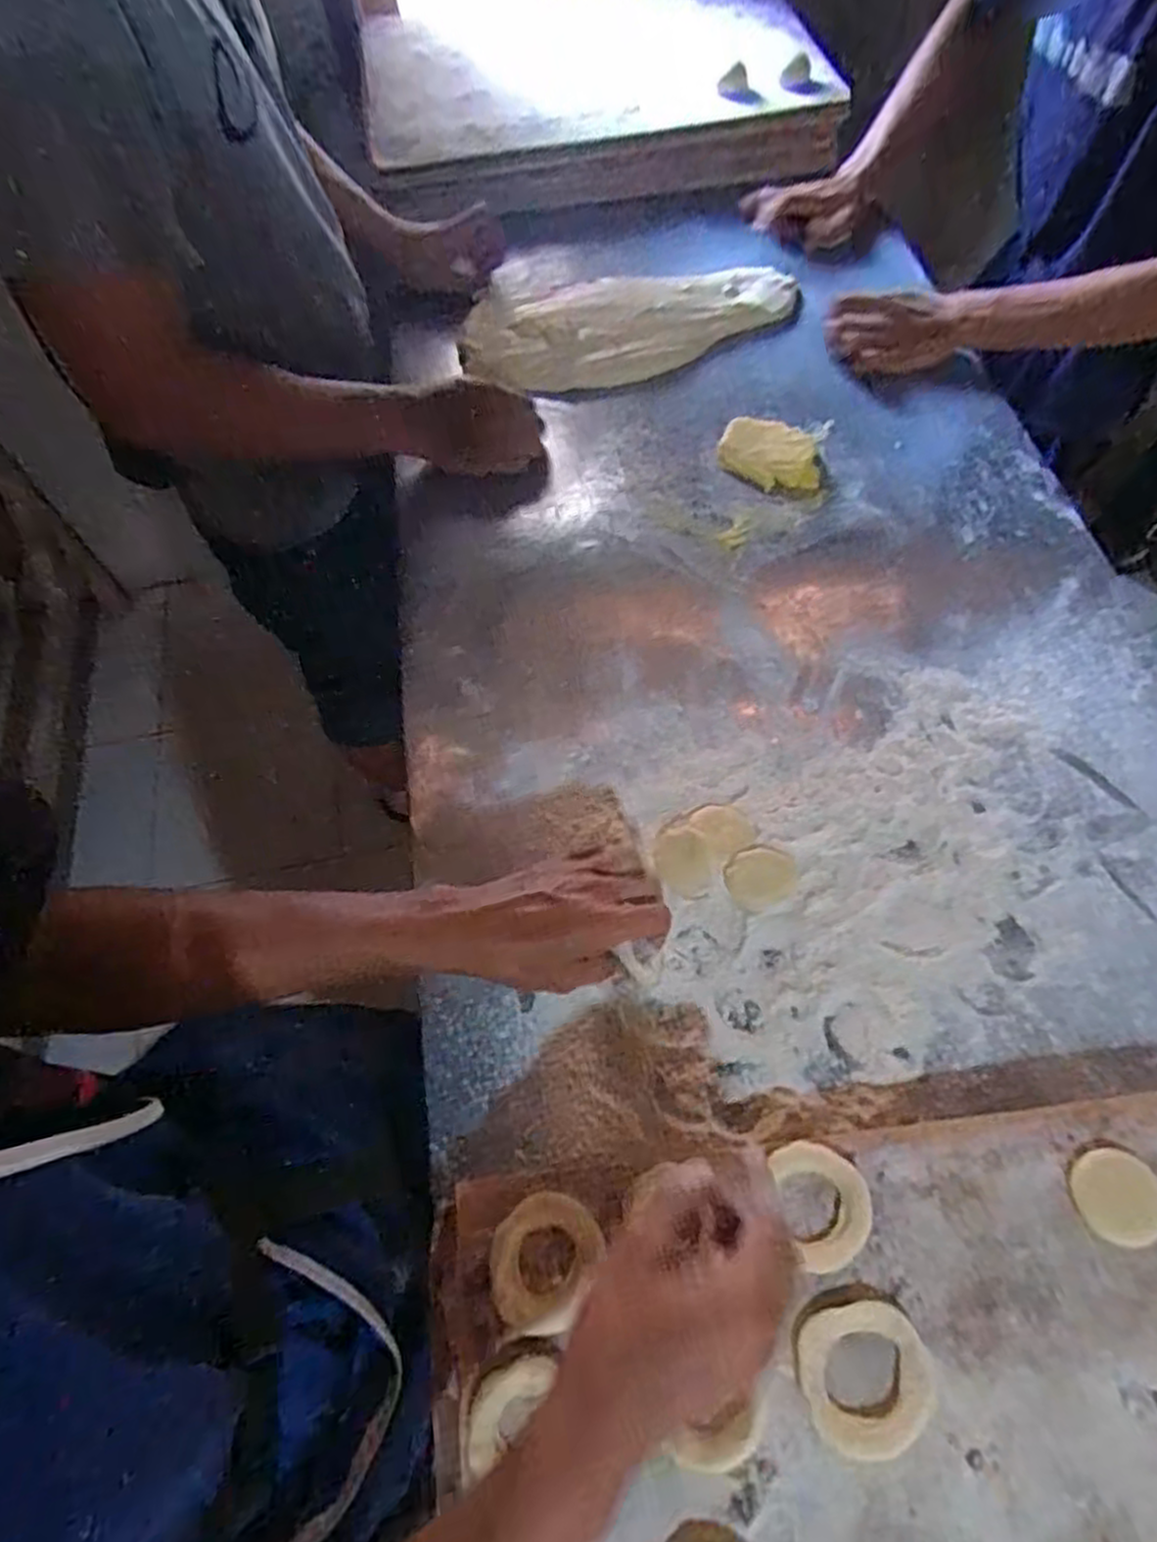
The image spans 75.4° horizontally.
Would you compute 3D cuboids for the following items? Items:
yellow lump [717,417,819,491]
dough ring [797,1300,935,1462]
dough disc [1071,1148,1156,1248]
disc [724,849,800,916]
[{"bbox_3d":[0.184,-0.305,0.723,0.098,0.016,0.078,18,65,12],"label":"yellow lump"},{"bbox_3d":[0.148,0.311,0.384,0.065,0.008,0.060,-1,63,3],"label":"dough ring"},{"bbox_3d":[0.303,0.239,0.420,0.048,0.010,0.045,-1,63,3],"label":"dough disc"},{"bbox_3d":[0.130,0.077,0.531,0.049,0.005,0.043,-18,76,2],"label":"disc"}]

